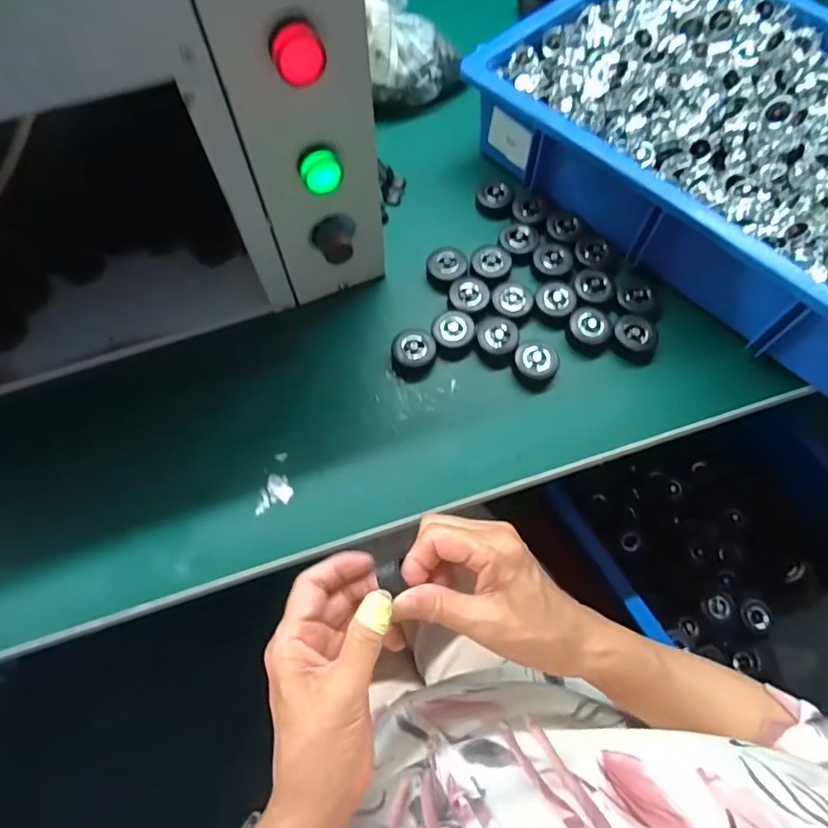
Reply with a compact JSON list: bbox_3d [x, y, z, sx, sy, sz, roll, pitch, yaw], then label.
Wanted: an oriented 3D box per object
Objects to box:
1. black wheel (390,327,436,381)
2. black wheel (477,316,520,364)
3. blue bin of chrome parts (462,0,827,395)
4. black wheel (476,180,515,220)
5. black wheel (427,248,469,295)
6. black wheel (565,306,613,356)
[{"bbox_3d":[0.000,-0.052,0.458,0.037,0.017,0.043,-6,69,-2],"label":"black wheel"},{"bbox_3d":[0.073,-0.065,0.464,0.034,0.018,0.037,0,69,0],"label":"black wheel"},{"bbox_3d":[0.301,-0.251,0.478,0.293,0.104,0.438,-41,74,-14],"label":"blue bin of chrome parts"},{"bbox_3d":[0.080,-0.212,0.526,0.036,0.021,0.032,5,69,2],"label":"black wheel"},{"bbox_3d":[0.031,-0.133,0.492,0.037,0.024,0.035,0,69,0],"label":"black wheel"},{"bbox_3d":[0.154,-0.074,0.467,0.035,0.021,0.037,0,69,0],"label":"black wheel"}]

